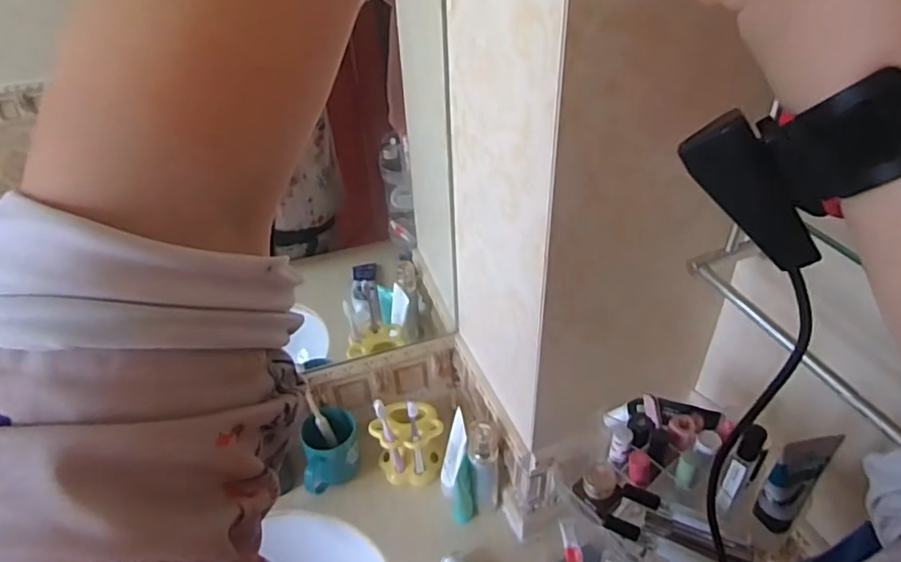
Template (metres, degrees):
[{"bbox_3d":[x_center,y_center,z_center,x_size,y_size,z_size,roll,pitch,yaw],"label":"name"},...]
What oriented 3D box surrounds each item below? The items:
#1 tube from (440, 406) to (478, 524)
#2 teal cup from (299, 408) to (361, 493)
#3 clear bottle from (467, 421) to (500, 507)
[{"bbox_3d":[0.008,0.278,0.829,0.041,0.156,0.084,-11,39,-11],"label":"tube"},{"bbox_3d":[-0.182,0.265,0.866,0.080,0.099,0.092,-9,38,-7],"label":"teal cup"},{"bbox_3d":[0.049,0.266,0.816,0.042,0.169,0.058,0,38,3],"label":"clear bottle"}]

